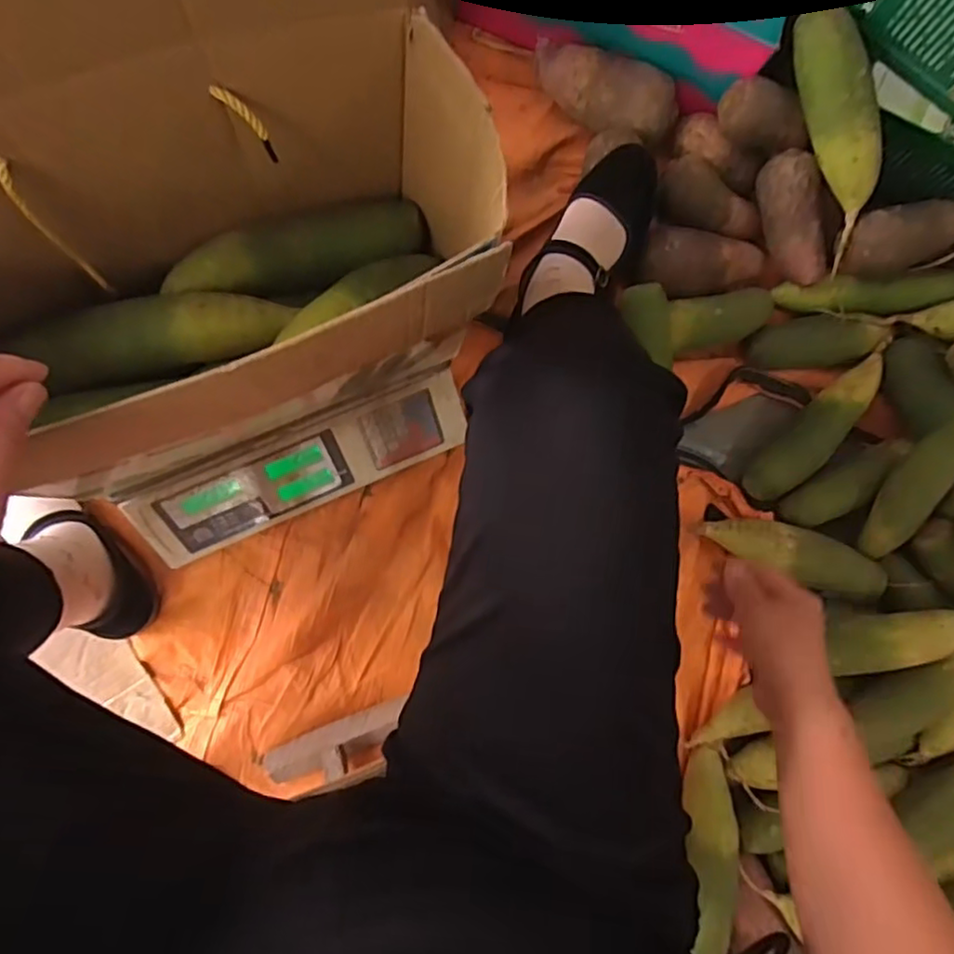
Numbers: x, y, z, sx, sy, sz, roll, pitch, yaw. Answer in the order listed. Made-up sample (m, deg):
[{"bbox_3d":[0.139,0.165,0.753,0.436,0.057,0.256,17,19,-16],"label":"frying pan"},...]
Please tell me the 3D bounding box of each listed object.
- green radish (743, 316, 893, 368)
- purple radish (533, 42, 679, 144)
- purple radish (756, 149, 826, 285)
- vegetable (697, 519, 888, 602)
[{"bbox_3d":[0.394,-0.158,0.750,0.155,0.049,0.058,-3,86,-7],"label":"green radish"},{"bbox_3d":[0.143,-0.432,0.724,0.172,0.067,0.069,24,83,-4],"label":"purple radish"},{"bbox_3d":[0.356,-0.290,0.721,0.047,0.058,0.142,-19,102,-8],"label":"purple radish"},{"bbox_3d":[0.353,0.084,0.702,0.206,0.048,0.060,23,83,-4],"label":"vegetable"}]

